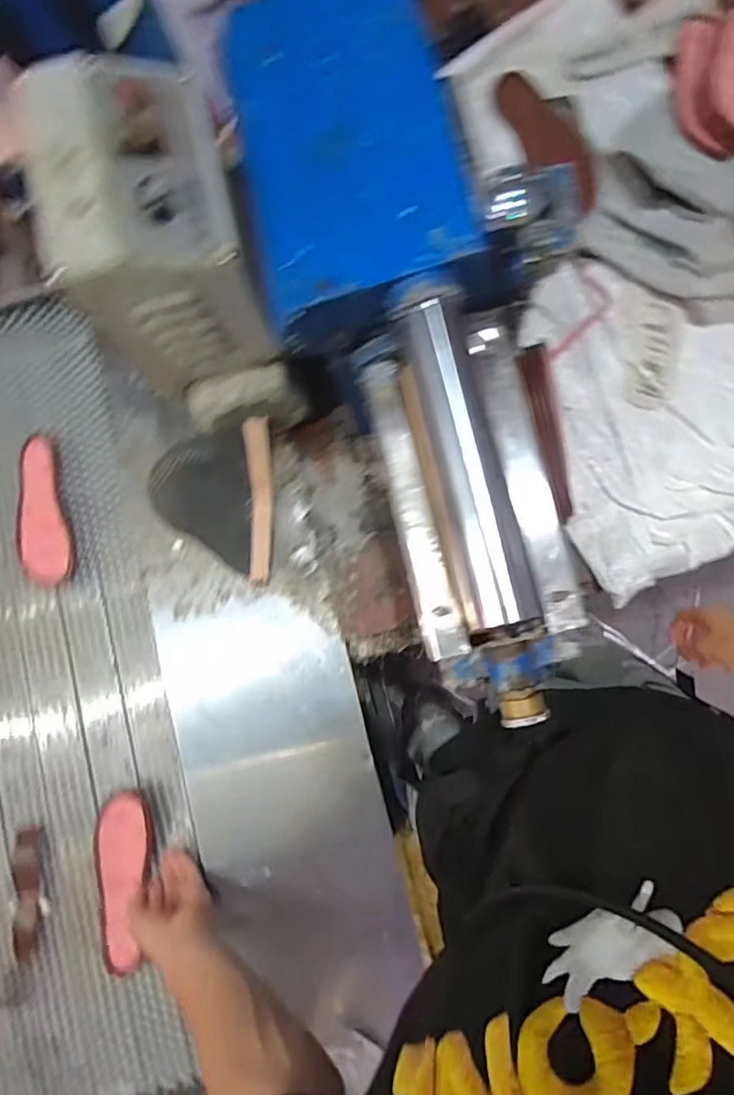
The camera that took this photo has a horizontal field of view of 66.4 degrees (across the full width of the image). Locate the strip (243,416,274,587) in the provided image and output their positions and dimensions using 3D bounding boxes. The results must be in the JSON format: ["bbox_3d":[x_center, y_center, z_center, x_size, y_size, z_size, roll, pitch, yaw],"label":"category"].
[{"bbox_3d":[-0.139,-0.059,0.735,0.029,0.043,0.220,5,111,5],"label":"strip"}]

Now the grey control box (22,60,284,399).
[{"bbox_3d":[-0.189,-0.291,0.530,0.143,0.198,0.185,-15,83,3],"label":"grey control box"}]

